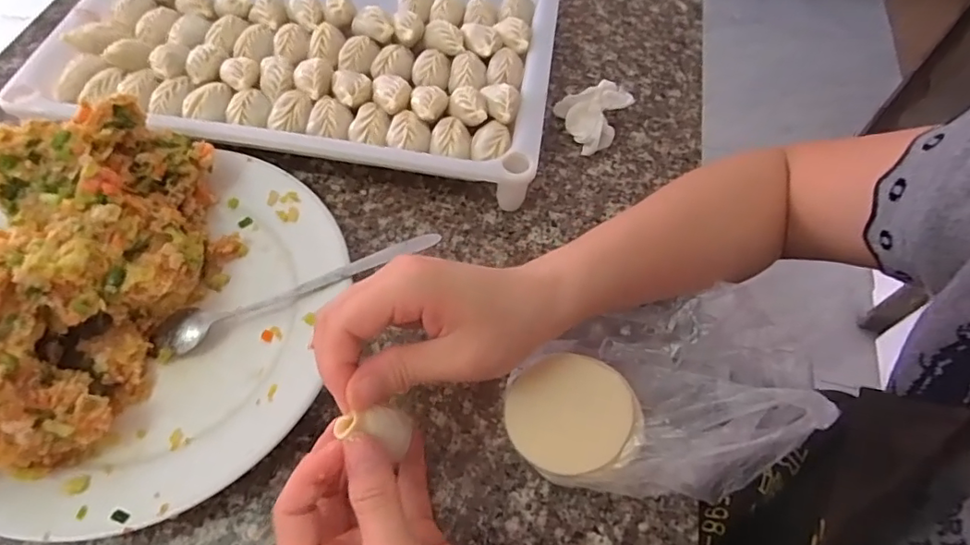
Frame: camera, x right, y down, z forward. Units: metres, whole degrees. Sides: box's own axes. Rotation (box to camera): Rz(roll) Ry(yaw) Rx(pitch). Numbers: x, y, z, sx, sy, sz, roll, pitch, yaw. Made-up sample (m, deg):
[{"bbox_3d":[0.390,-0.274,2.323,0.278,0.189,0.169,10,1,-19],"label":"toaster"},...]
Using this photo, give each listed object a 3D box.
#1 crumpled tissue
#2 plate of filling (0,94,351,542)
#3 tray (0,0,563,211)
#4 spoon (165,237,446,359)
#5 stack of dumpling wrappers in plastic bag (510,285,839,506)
[{"bbox_3d":[0.092,-0.130,0.449,0.048,0.033,0.049,-21,62,-15],"label":"crumpled tissue"},{"bbox_3d":[-0.199,0.013,0.312,0.206,0.095,0.230,7,59,2],"label":"plate of filling"},{"bbox_3d":[-0.136,-0.191,0.462,0.382,0.047,0.268,9,59,3],"label":"tray"},{"bbox_3d":[-0.114,0.007,0.348,0.175,0.023,0.023,-20,62,-14],"label":"spoon"},{"bbox_3d":[0.095,0.064,0.304,0.164,0.052,0.111,-9,59,-8],"label":"stack of dumpling wrappers in plastic bag"}]

